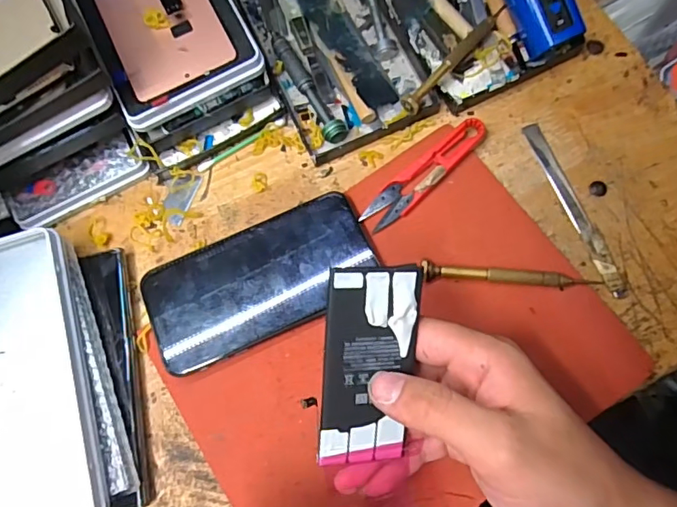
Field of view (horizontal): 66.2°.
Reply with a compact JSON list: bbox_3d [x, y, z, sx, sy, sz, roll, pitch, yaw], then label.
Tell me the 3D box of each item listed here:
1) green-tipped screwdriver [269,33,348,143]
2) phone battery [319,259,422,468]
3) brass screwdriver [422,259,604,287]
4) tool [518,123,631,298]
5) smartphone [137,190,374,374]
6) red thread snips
[{"bbox_3d":[-0.022,-0.121,0.369,0.017,0.015,0.096,-28,75,-3],"label":"green-tipped screwdriver"},{"bbox_3d":[0.014,0.054,0.246,0.042,0.004,0.099,0,105,-11],"label":"phone battery"},{"bbox_3d":[0.107,0.015,0.323,0.109,0.008,0.011,6,76,6],"label":"brass screwdriver"},{"bbox_3d":[0.154,-0.031,0.342,0.013,0.004,0.127,-22,72,1],"label":"tool"},{"bbox_3d":[-0.051,0.017,0.336,0.146,0.007,0.071,-25,78,-3],"label":"smartphone"},{"bbox_3d":[0.059,-0.054,0.347,0.101,0.007,0.023,-42,76,-6],"label":"red thread snips"}]

